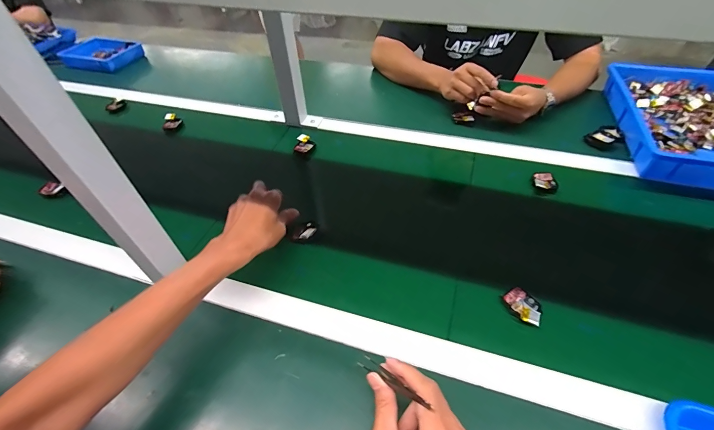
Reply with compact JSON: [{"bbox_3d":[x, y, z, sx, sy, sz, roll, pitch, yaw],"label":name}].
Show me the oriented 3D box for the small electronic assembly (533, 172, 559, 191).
[{"bbox_3d":[0.339,-0.061,0.605,0.039,0.011,0.042,-1,47,1],"label":"small electronic assembly"}]

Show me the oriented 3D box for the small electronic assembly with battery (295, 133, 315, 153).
[{"bbox_3d":[-0.109,-0.152,0.712,0.037,0.015,0.049,2,47,4],"label":"small electronic assembly with battery"}]

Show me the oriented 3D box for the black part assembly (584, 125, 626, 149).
[{"bbox_3d":[0.516,-0.160,0.693,0.079,0.022,0.054,-28,52,-22],"label":"black part assembly"}]

